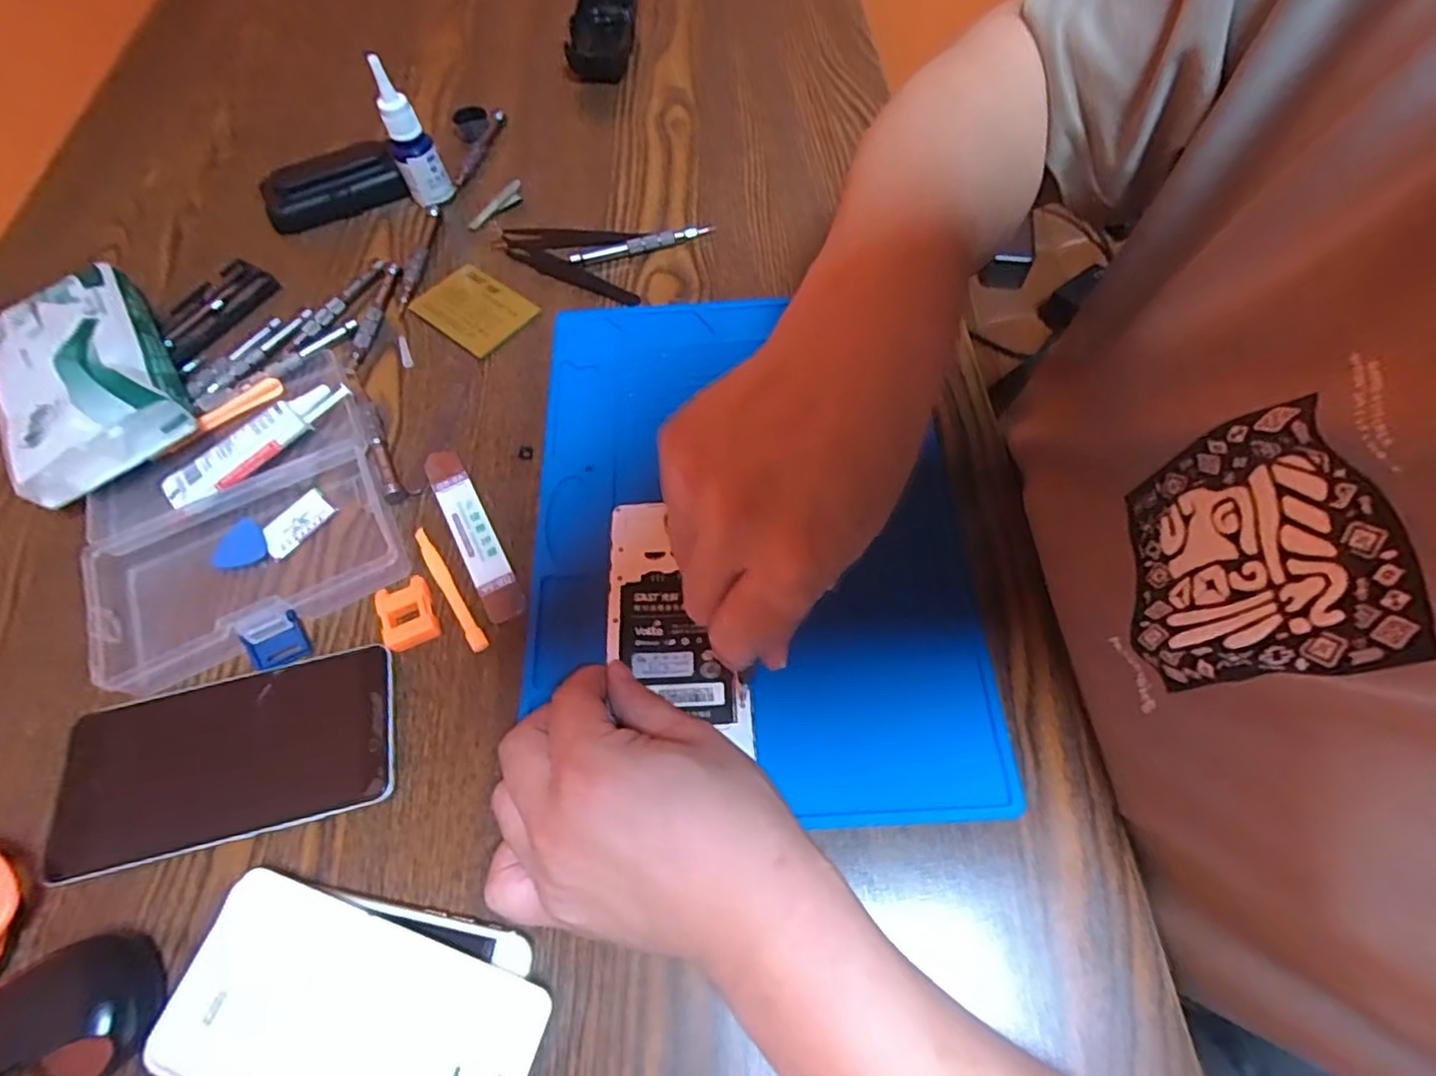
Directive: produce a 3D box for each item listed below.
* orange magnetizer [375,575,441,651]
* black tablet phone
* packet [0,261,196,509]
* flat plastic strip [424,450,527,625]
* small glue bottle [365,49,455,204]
[{"bbox_3d":[-0.160,0.039,0.336,0.025,0.010,0.035,-22,64,-10],"label":"orange magnetizer"},{"bbox_3d":[-0.232,0.103,0.306,0.154,0.009,0.076,-13,63,-5],"label":"black tablet phone"},{"bbox_3d":[-0.387,-0.101,0.392,0.089,0.043,0.169,-35,67,-16],"label":"packet"},{"bbox_3d":[-0.137,-0.004,0.361,0.021,0.004,0.116,-27,65,-12],"label":"flat plastic strip"},{"bbox_3d":[-0.215,-0.279,0.453,0.023,0.090,0.023,26,66,14],"label":"small glue bottle"}]

